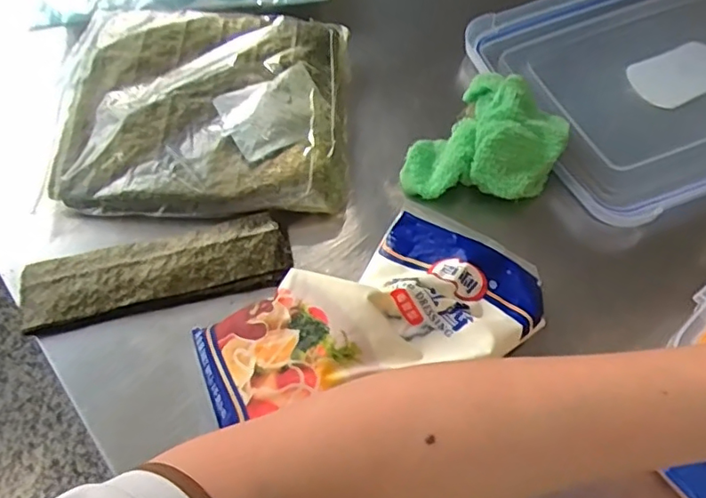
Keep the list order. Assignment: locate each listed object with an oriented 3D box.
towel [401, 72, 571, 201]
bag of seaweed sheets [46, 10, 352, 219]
[{"bbox_3d":[0.107,-0.081,0.451,0.100,0.044,0.127,38,68,22],"label":"towel"},{"bbox_3d":[-0.123,-0.121,0.483,0.235,0.034,0.210,0,59,2],"label":"bag of seaweed sheets"}]

